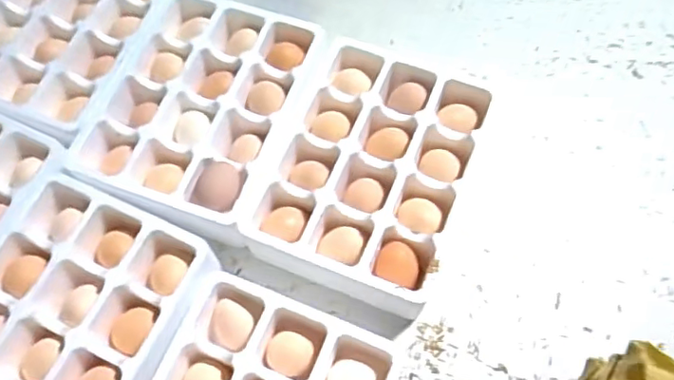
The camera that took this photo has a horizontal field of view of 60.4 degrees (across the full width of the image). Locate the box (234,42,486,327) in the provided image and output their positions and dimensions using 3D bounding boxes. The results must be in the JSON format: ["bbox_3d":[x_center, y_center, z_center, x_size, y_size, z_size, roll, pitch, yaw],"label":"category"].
[{"bbox_3d":[0.034,-0.014,0.581,0.170,0.077,0.248,20,65,11],"label":"box"}]

